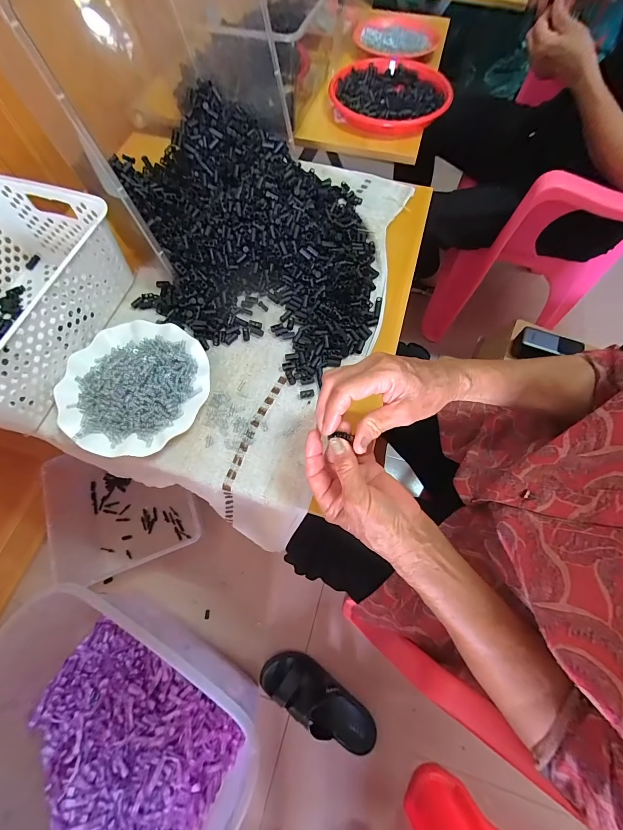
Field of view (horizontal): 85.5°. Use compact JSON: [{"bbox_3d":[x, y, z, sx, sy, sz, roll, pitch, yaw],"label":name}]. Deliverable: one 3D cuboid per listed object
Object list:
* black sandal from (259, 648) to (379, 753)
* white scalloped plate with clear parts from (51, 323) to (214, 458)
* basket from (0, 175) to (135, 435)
[{"bbox_3d":[0.016,0.598,0.711,0.253,0.060,0.092,29,70,11],"label":"black sandal"},{"bbox_3d":[-0.223,-0.045,0.414,0.175,0.038,0.179,0,67,0],"label":"white scalloped plate with clear parts"},{"bbox_3d":[-0.390,-0.136,0.424,0.199,0.112,0.301,17,68,6],"label":"basket"}]

